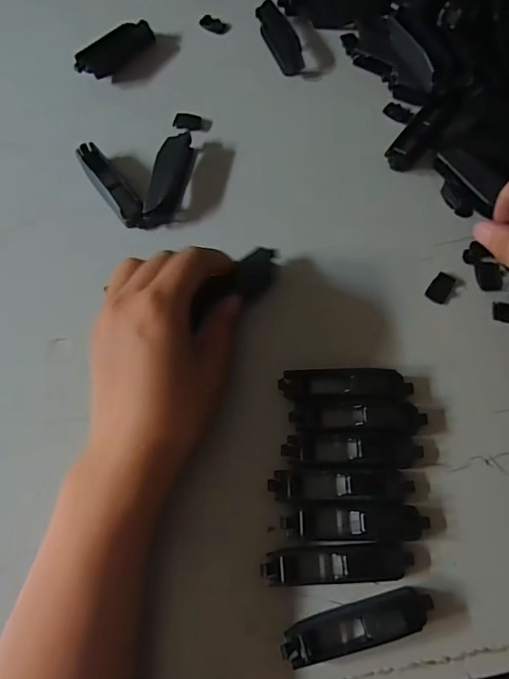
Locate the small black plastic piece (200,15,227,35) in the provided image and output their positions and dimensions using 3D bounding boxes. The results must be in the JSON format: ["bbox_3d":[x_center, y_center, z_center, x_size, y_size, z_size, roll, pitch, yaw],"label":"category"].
[{"bbox_3d":[-0.034,-0.261,0.392,0.022,0.004,0.013,21,71,10],"label":"small black plastic piece"}]

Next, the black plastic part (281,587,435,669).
[{"bbox_3d":[0.050,0.138,0.228,0.073,0.019,0.017,-15,69,-4],"label":"black plastic part"}]

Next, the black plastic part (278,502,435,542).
[{"bbox_3d":[0.053,0.095,0.247,0.074,0.013,0.019,0,69,2],"label":"black plastic part"}]

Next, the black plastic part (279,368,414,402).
[{"bbox_3d":[0.053,0.028,0.273,0.073,0.014,0.019,-1,69,2],"label":"black plastic part"}]

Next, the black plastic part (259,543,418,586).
[{"bbox_3d":[0.042,0.114,0.239,0.074,0.014,0.018,-4,69,1],"label":"black plastic part"}]

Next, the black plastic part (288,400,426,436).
[{"bbox_3d":[0.059,0.044,0.267,0.074,0.013,0.019,0,69,2],"label":"black plastic part"}]

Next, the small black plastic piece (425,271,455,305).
[{"bbox_3d":[0.118,-0.033,0.299,0.013,0.004,0.021,32,74,13],"label":"small black plastic piece"}]

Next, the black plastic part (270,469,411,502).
[{"bbox_3d":[0.047,0.077,0.252,0.075,0.017,0.016,-2,69,2],"label":"black plastic part"}]

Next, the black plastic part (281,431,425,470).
[{"bbox_3d":[0.054,0.060,0.258,0.075,0.019,0.021,-1,69,2],"label":"black plastic part"}]

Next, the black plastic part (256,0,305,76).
[{"bbox_3d":[0.019,-0.241,0.376,0.020,0.017,0.065,-26,71,-8],"label":"black plastic part"}]

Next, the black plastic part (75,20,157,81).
[{"bbox_3d":[-0.110,-0.229,0.374,0.020,0.020,0.072,37,75,15],"label":"black plastic part"}]

